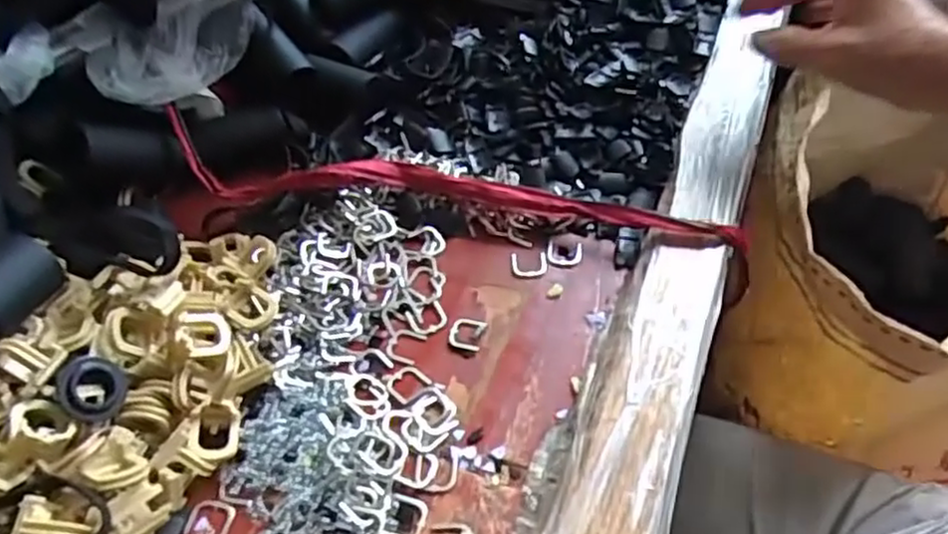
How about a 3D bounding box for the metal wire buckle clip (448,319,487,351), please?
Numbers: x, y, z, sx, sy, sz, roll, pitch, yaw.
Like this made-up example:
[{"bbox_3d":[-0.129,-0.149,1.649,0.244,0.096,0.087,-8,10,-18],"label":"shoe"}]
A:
[{"bbox_3d":[-0.003,0.035,0.372,0.017,0.004,0.019,11,53,8],"label":"metal wire buckle clip"}]

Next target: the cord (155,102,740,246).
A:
[{"bbox_3d":[-0.013,-0.042,0.406,0.317,0.029,0.047,6,53,5],"label":"cord"}]

